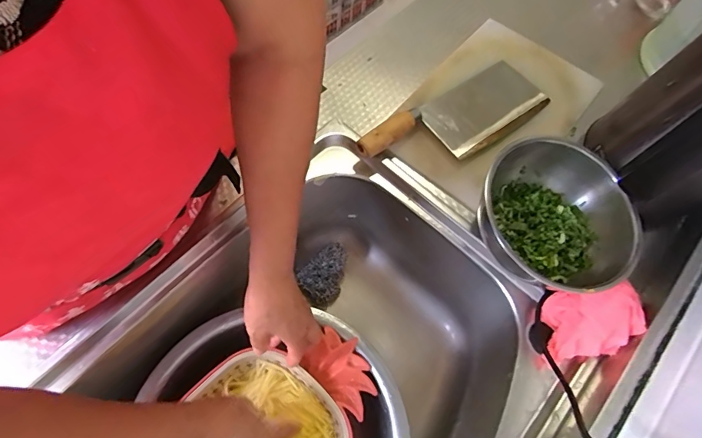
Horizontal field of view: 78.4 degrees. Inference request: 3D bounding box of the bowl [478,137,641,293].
[{"bbox_3d":[0.219,0.003,0.472,0.156,0.076,0.169,1,65,-3],"label":"bowl"}]

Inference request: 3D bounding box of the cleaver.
[{"bbox_3d":[0.140,-0.131,0.556,0.273,0.037,0.097,-35,72,-18],"label":"cleaver"}]

